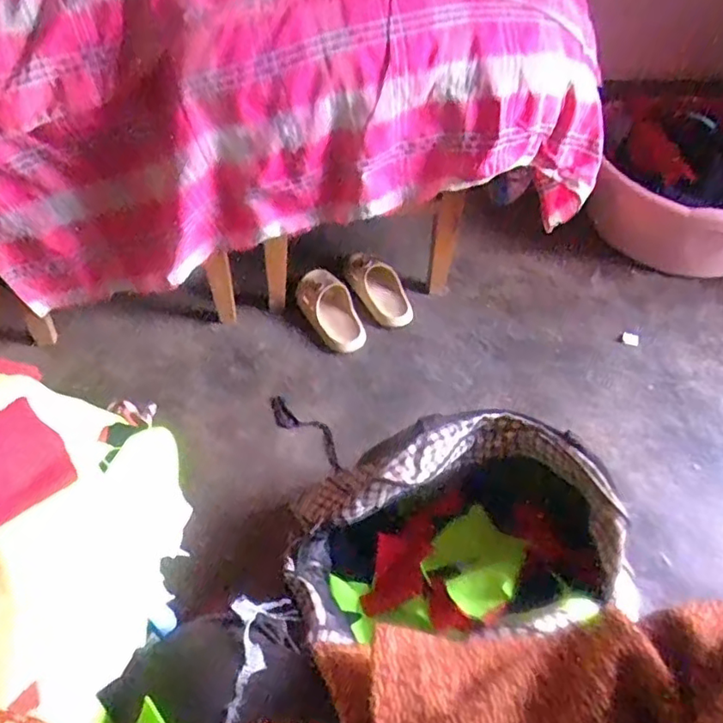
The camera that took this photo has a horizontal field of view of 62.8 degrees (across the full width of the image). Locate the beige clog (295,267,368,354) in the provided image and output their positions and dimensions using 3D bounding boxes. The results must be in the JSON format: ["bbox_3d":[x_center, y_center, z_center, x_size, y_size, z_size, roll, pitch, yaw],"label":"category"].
[{"bbox_3d":[-0.061,-0.109,1.197,0.091,0.064,0.195,-20,54,-21],"label":"beige clog"}]

